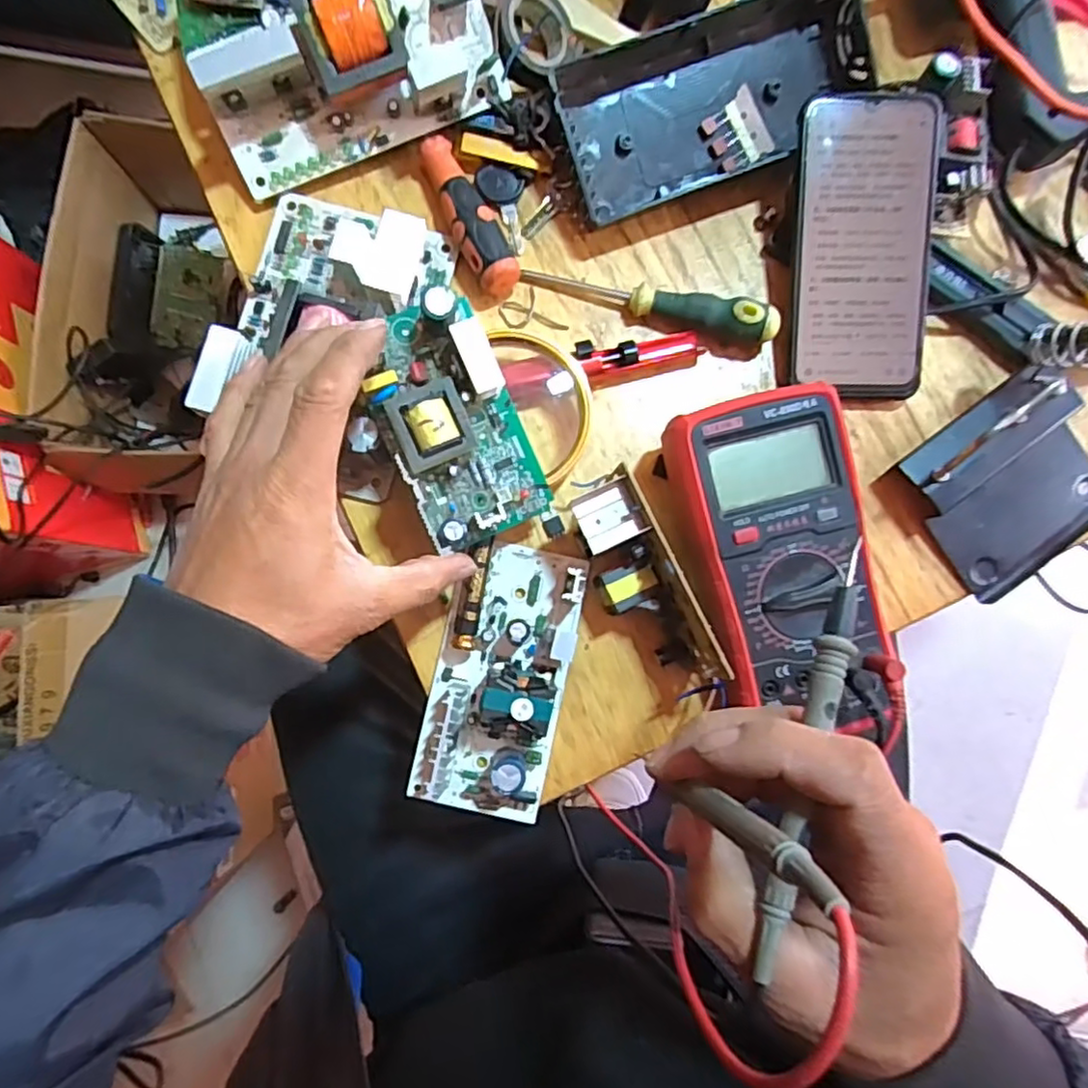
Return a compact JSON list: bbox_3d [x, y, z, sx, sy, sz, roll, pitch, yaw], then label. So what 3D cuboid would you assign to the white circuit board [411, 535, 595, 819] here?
[{"bbox_3d":[-0.023,0.072,0.350,0.069,0.040,0.146,14,84,-1],"label":"white circuit board"}]

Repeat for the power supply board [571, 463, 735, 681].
[{"bbox_3d":[0.053,0.023,0.350,0.039,0.063,0.116,-32,86,-5],"label":"power supply board"}]

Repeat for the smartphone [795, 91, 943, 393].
[{"bbox_3d":[0.183,-0.168,0.377,0.075,0.012,0.161,-2,98,-2],"label":"smartphone"}]

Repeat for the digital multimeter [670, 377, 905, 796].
[{"bbox_3d":[0.126,0.017,0.350,0.093,0.041,0.185,-14,85,-4],"label":"digital multimeter"}]

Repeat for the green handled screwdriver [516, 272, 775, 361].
[{"bbox_3d":[0.060,-0.139,0.385,0.148,0.026,0.024,13,84,-1],"label":"green handled screwdriver"}]

